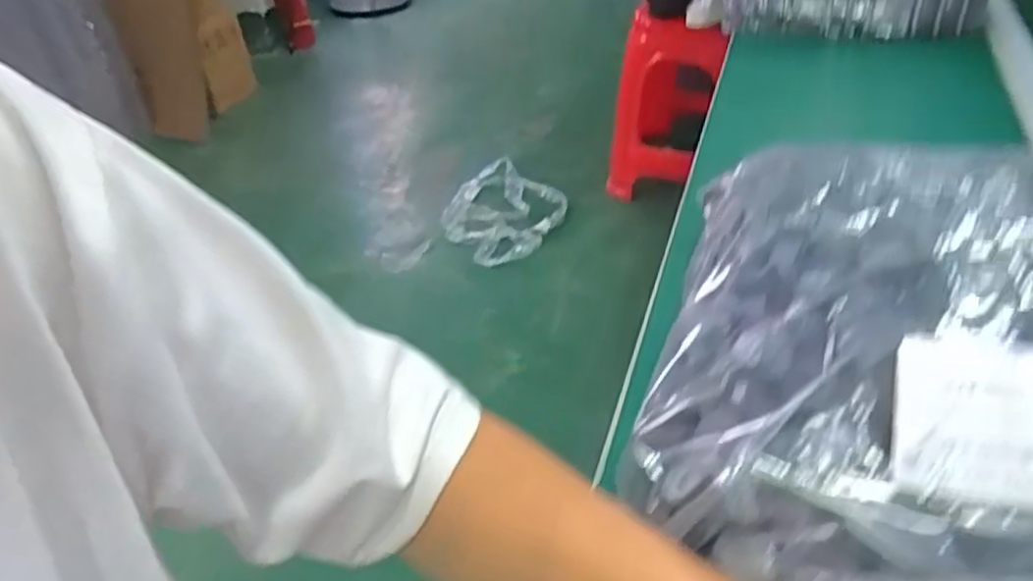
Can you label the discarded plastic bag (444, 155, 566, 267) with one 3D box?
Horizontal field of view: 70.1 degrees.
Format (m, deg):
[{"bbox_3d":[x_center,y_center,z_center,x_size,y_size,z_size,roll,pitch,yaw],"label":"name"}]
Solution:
[{"bbox_3d":[-0.026,-0.215,1.943,0.302,0.035,0.407,17,47,21],"label":"discarded plastic bag"}]

